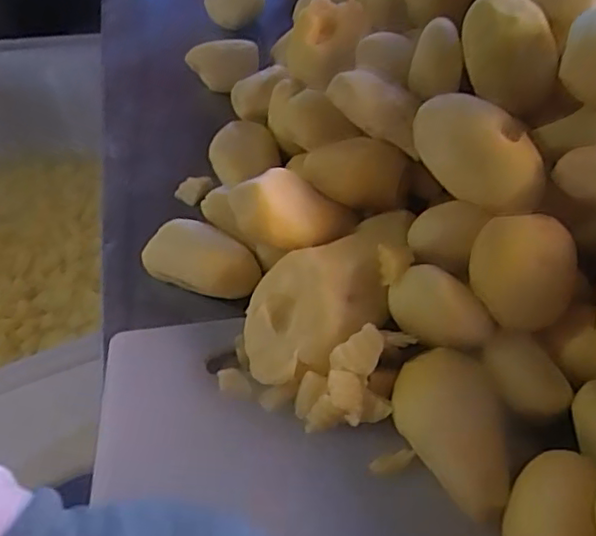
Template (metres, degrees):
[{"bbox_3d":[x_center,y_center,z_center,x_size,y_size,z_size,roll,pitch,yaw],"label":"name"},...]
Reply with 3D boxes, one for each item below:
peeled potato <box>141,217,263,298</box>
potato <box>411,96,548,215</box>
[{"bbox_3d":[-0.070,-0.006,0.471,0.094,0.034,0.041,19,54,21],"label":"peeled potato"},{"bbox_3d":[0.113,-0.075,0.400,0.049,0.045,0.094,-36,55,-22],"label":"potato"}]

